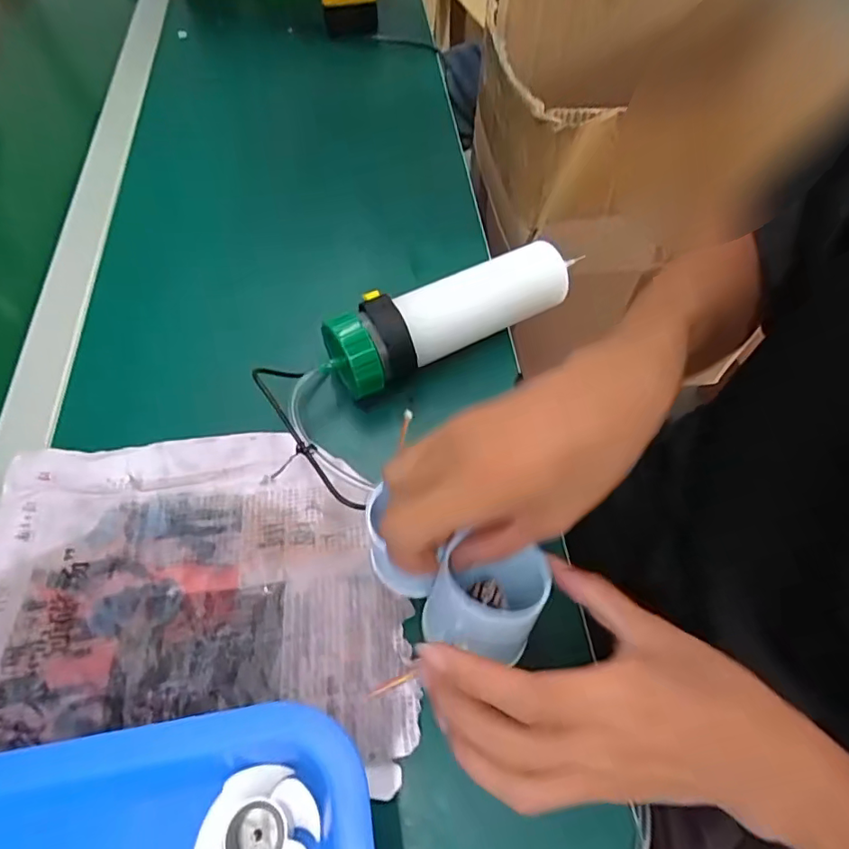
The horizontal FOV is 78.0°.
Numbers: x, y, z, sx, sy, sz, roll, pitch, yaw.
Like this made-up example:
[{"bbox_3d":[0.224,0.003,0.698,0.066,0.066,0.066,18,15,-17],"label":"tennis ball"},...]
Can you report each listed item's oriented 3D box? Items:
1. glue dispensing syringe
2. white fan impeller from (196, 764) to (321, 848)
[{"bbox_3d":[0.022,-0.086,0.395,0.210,0.048,0.051,-28,63,-15],"label":"glue dispensing syringe"},{"bbox_3d":[-0.065,0.157,0.205,0.042,0.016,0.038,-13,60,-7],"label":"white fan impeller"}]

